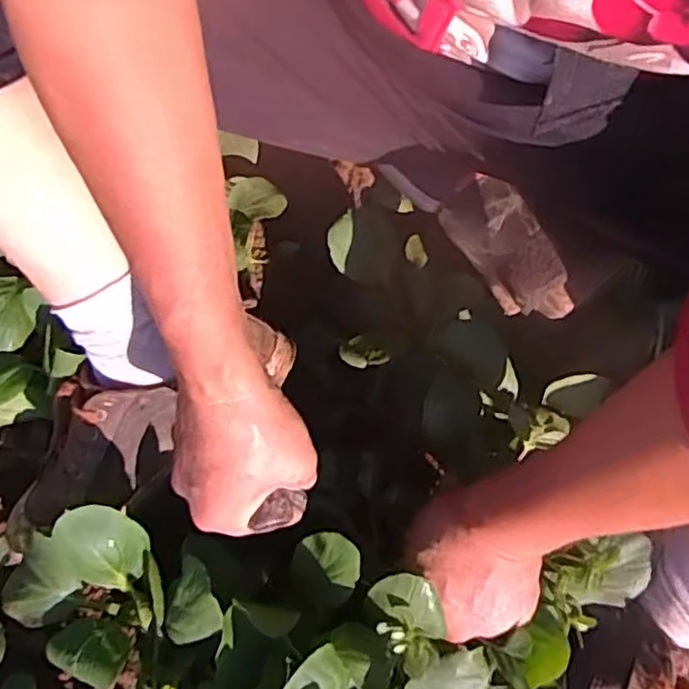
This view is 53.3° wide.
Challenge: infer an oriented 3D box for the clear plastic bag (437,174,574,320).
[{"bbox_3d":[0.107,-0.061,0.445,0.044,0.031,0.102,-33,78,-7],"label":"clear plastic bag"}]

